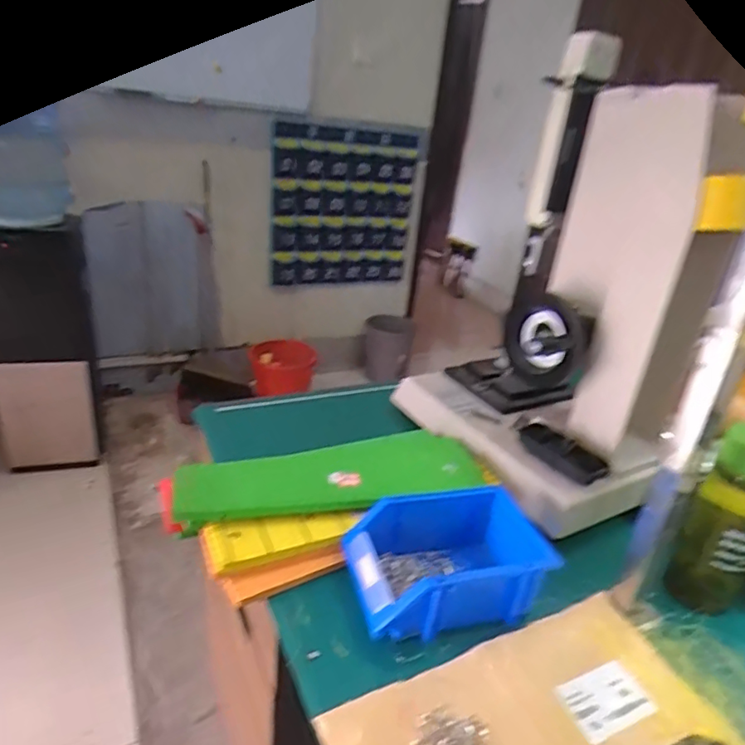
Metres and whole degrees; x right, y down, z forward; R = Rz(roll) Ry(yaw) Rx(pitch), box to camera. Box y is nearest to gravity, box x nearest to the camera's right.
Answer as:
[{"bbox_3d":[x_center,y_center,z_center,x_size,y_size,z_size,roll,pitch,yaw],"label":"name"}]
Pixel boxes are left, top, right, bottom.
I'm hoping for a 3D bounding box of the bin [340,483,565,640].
[{"bbox_3d":[0.077,0.188,0.556,0.191,0.071,0.127,-2,27,-16],"label":"bin"}]

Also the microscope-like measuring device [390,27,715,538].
[{"bbox_3d":[0.230,-0.099,0.703,0.189,0.484,0.350,-6,29,-24],"label":"microscope-like measuring device"}]

